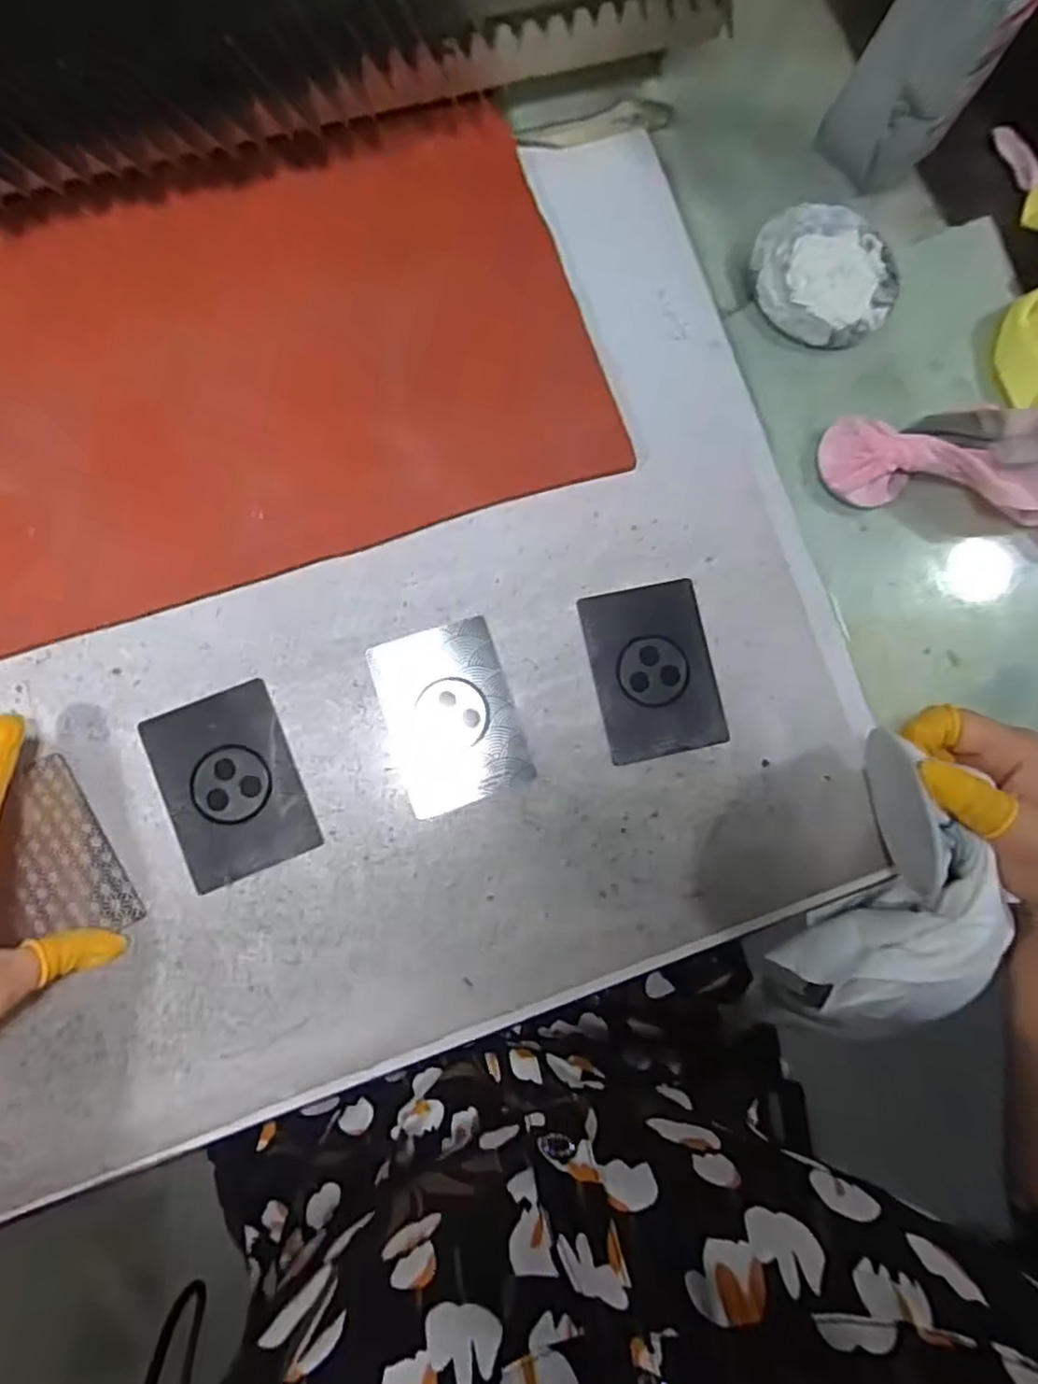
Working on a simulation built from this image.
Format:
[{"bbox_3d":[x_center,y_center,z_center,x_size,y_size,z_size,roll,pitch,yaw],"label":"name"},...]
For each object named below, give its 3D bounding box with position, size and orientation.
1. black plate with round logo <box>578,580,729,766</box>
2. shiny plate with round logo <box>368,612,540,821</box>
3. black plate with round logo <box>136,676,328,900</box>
[{"bbox_3d":[0.069,-0.011,0.358,0.061,0.004,0.087,-11,85,-7],"label":"black plate with round logo"},{"bbox_3d":[-0.034,0.011,0.347,0.062,0.004,0.087,-18,86,-7],"label":"shiny plate with round logo"},{"bbox_3d":[-0.138,0.044,0.335,0.061,0.004,0.086,-22,86,-8],"label":"black plate with round logo"}]

